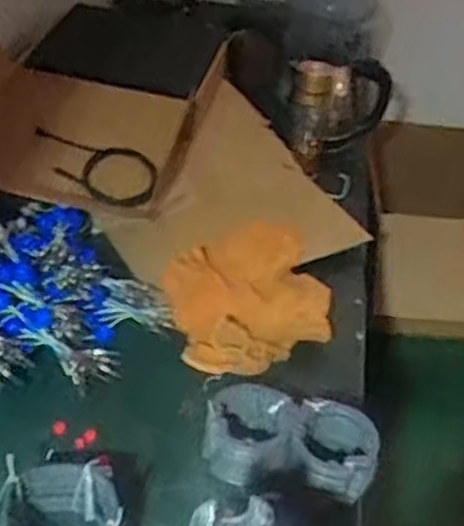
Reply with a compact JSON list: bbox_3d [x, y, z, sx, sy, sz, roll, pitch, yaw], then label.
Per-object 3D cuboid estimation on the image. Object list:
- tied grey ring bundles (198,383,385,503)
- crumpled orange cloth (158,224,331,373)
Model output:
[{"bbox_3d":[0.070,0.221,0.857,0.207,0.080,0.103,11,39,7],"label":"tied grey ring bundles"},{"bbox_3d":[0.026,0.046,1.092,0.256,0.077,0.271,-11,41,-20],"label":"crumpled orange cloth"}]

